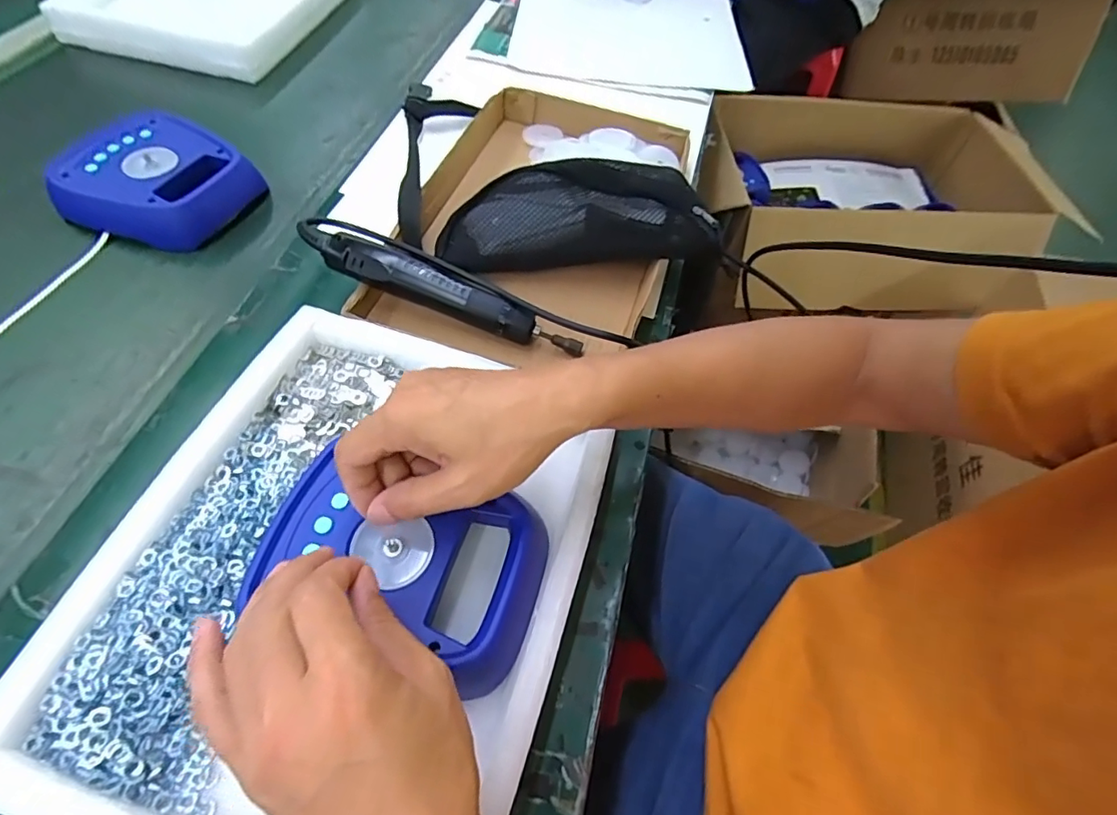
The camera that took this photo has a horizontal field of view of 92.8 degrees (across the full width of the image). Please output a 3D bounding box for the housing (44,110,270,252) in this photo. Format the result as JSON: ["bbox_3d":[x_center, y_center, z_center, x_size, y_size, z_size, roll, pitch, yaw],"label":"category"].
[{"bbox_3d":[-0.430,-0.242,0.565,0.153,0.049,0.150,27,60,12],"label":"housing"}]

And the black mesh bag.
[{"bbox_3d":[0.021,-0.202,0.554,0.276,0.081,0.108,2,58,-3],"label":"black mesh bag"}]

